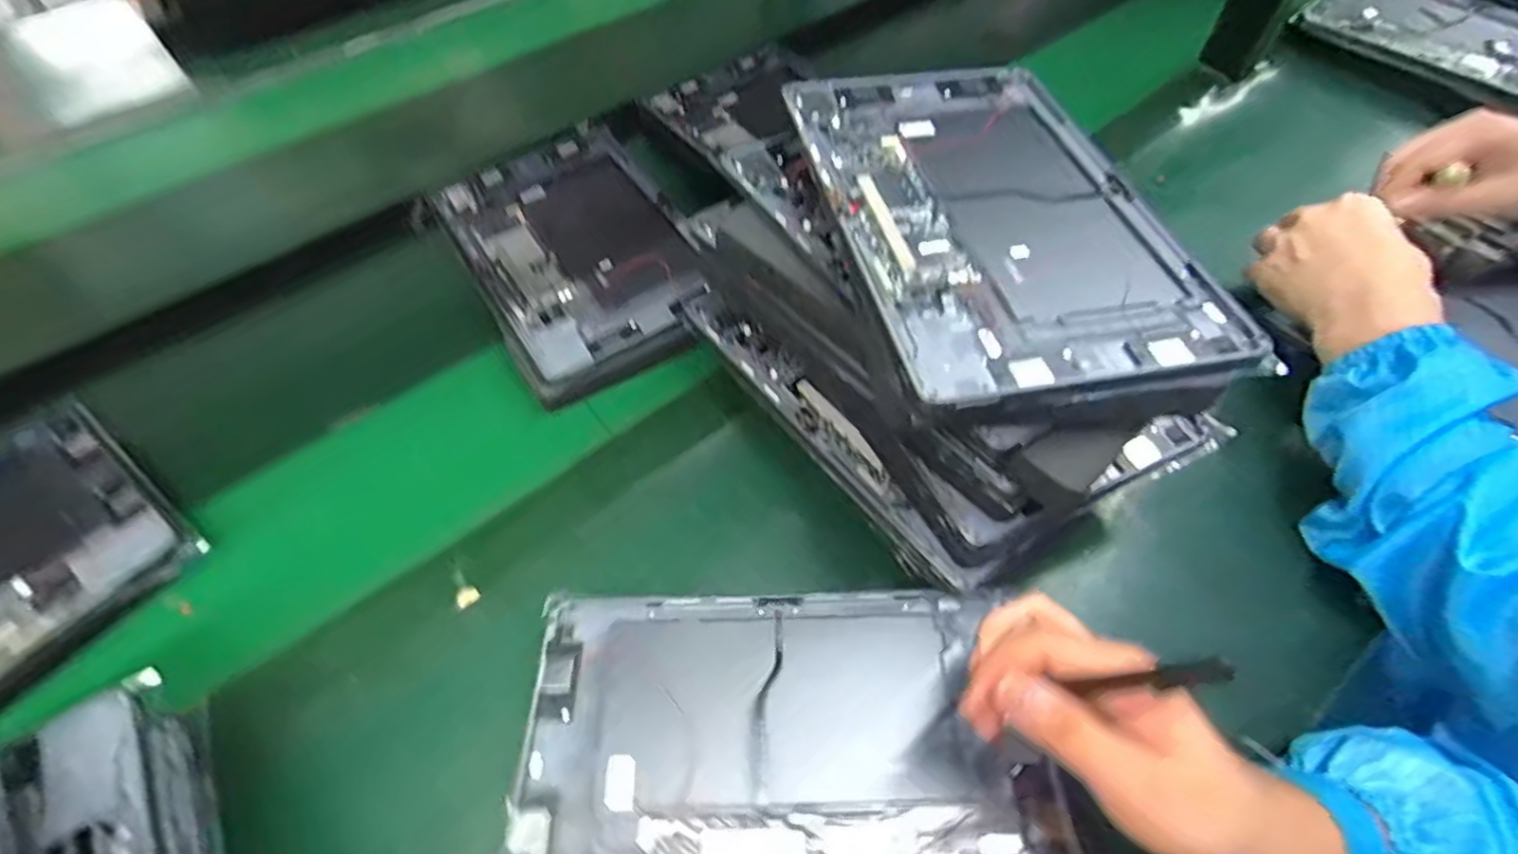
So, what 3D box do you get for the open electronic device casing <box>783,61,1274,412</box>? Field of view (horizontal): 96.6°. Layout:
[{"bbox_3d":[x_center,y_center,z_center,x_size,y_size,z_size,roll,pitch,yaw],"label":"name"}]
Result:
[{"bbox_3d":[0.119,-0.118,0.357,0.157,0.012,0.255,-10,55,-8],"label":"open electronic device casing"}]

